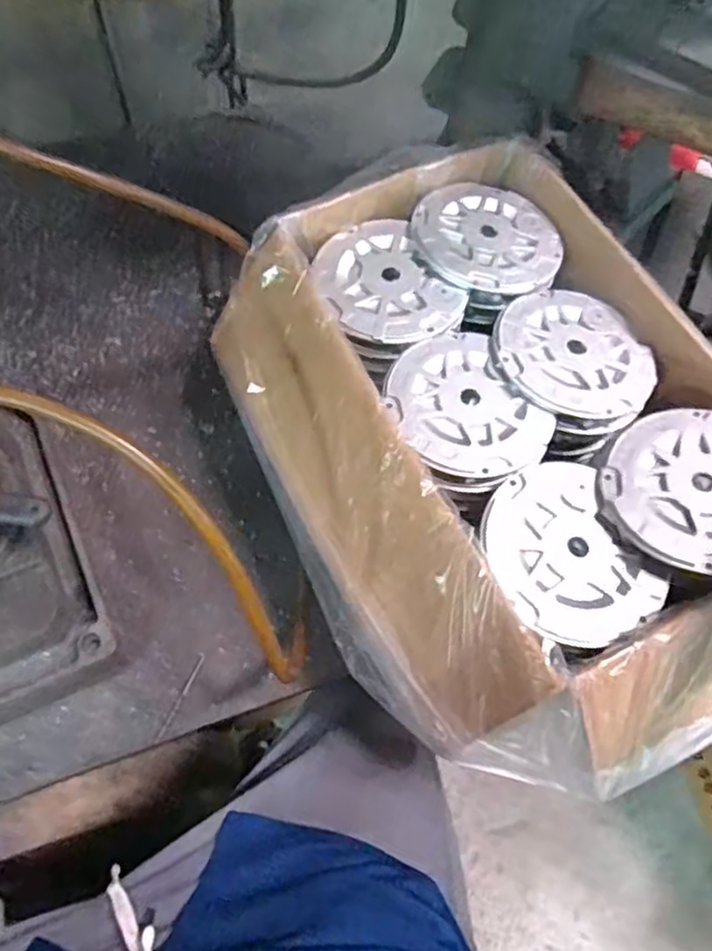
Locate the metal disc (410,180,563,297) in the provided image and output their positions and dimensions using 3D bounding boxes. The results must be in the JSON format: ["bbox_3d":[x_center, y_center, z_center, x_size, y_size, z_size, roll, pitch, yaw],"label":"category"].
[{"bbox_3d":[0.120,-0.218,0.626,0.132,0.016,0.130,1,64,-3],"label":"metal disc"}]

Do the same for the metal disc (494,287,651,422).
[{"bbox_3d":[0.180,-0.108,0.586,0.127,0.009,0.132,1,64,-3],"label":"metal disc"}]

